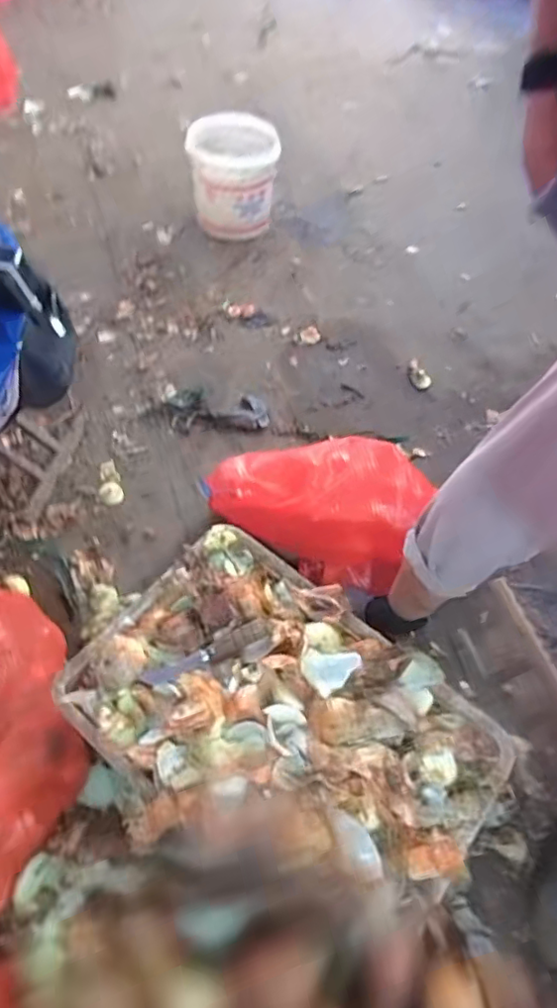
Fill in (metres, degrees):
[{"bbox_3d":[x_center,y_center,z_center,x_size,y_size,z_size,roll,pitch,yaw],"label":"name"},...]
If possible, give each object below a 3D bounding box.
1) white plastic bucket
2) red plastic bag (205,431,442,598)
[{"bbox_3d":[-0.130,-0.941,1.682,0.251,0.237,0.246,-6,58,-8],"label":"white plastic bucket"},{"bbox_3d":[0.099,-0.002,1.143,0.415,0.152,0.273,22,58,12],"label":"red plastic bag"}]

